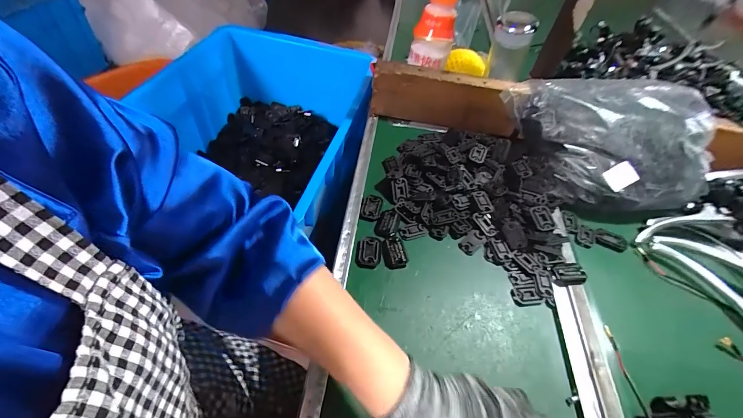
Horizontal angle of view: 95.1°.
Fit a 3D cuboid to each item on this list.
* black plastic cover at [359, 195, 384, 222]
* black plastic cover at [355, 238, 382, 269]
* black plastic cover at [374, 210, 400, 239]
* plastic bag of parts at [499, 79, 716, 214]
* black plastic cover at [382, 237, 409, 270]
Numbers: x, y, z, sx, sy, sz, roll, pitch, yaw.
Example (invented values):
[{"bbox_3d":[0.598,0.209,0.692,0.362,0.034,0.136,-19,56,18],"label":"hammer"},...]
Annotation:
[{"bbox_3d":[0.000,-0.003,0.462,0.029,0.004,0.045,8,49,2],"label":"black plastic cover"},{"bbox_3d":[-0.003,0.052,0.414,0.030,0.004,0.043,7,49,0],"label":"black plastic cover"},{"bbox_3d":[0.022,0.019,0.448,0.028,0.004,0.045,16,50,8],"label":"black plastic cover"},{"bbox_3d":[0.367,-0.105,0.507,0.279,0.092,0.189,-3,50,-8],"label":"plastic bag of parts"},{"bbox_3d":[0.028,0.054,0.420,0.028,0.007,0.043,-7,51,-11],"label":"black plastic cover"}]

